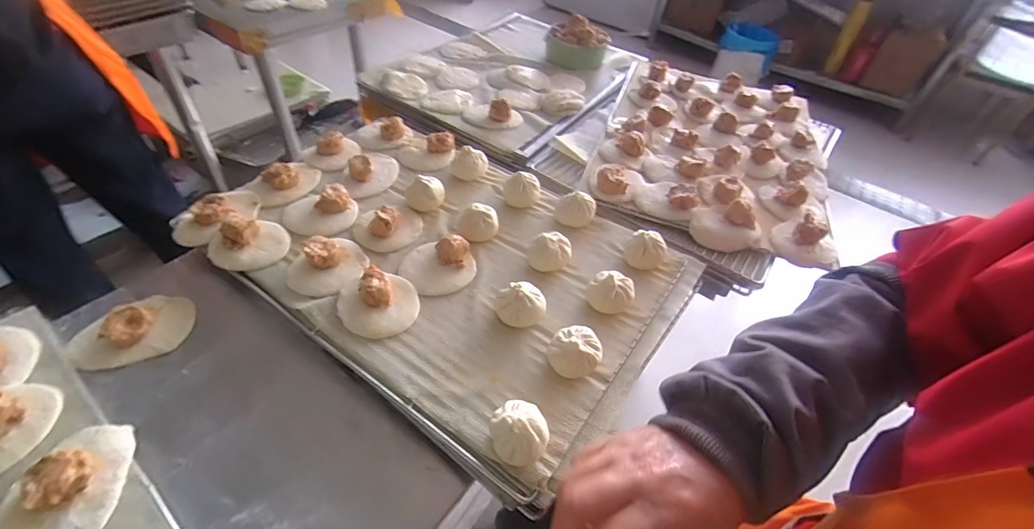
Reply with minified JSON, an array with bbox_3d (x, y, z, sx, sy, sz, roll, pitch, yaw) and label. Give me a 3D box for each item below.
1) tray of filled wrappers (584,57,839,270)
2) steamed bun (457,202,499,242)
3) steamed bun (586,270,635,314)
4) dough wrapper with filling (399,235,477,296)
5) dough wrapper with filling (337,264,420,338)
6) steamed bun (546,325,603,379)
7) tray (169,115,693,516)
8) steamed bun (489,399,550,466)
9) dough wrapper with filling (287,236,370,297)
[{"bbox_3d":[0.362,-0.239,0.832,0.392,0.041,0.566,17,47,9],"label":"tray of filled wrappers"},{"bbox_3d":[-0.053,-0.054,0.617,0.055,0.039,0.050,2,46,-6],"label":"steamed bun"},{"bbox_3d":[0.114,0.031,0.549,0.055,0.042,0.055,4,46,-4],"label":"steamed bun"},{"bbox_3d":[-0.100,-0.004,0.564,0.089,0.034,0.082,4,46,-4],"label":"dough wrapper with filling"},{"bbox_3d":[-0.161,0.040,0.518,0.087,0.030,0.086,4,46,-4],"label":"dough wrapper with filling"},{"bbox_3d":[0.062,0.093,0.483,0.049,0.037,0.046,4,46,-4],"label":"steamed bun"},{"bbox_3d":[-0.107,-0.041,0.609,0.618,0.046,0.410,29,50,20],"label":"tray"},{"bbox_3d":[0.002,0.154,0.418,0.047,0.043,0.048,4,46,-4],"label":"steamed bun"},{"bbox_3d":[-0.234,-0.003,0.552,0.091,0.028,0.082,-17,51,-22],"label":"dough wrapper with filling"}]

